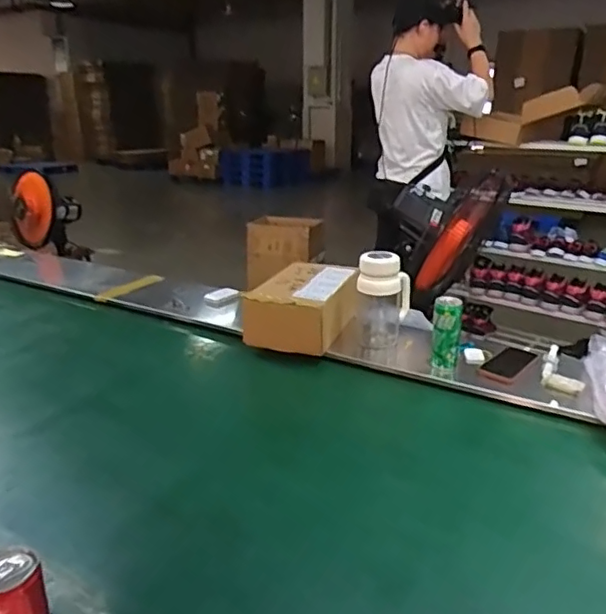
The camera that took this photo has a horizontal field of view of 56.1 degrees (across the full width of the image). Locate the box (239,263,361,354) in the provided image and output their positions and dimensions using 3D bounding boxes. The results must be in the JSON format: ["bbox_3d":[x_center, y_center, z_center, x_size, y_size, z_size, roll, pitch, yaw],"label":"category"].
[{"bbox_3d":[0.007,-0.005,1.418,0.207,0.132,0.296,8,21,21],"label":"box"}]

